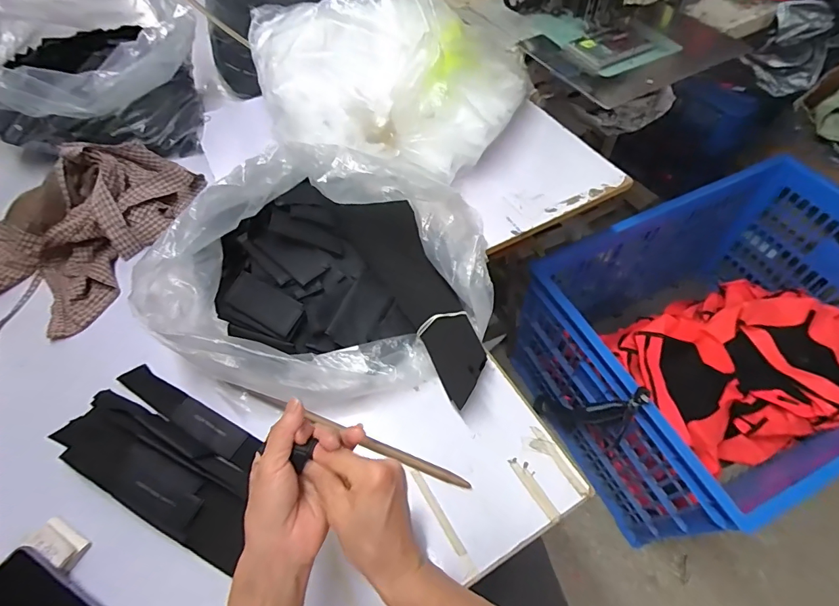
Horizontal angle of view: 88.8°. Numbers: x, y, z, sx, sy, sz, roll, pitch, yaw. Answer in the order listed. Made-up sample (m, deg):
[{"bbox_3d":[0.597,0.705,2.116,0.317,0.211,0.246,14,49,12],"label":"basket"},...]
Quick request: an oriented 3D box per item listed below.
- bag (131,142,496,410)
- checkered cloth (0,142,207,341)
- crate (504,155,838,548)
[{"bbox_3d":[-0.111,-0.046,0.541,0.395,0.190,0.282,5,56,7],"label":"bag"},{"bbox_3d":[-0.548,-0.120,0.685,0.201,0.101,0.364,12,58,12],"label":"checkered cloth"},{"bbox_3d":[0.763,0.120,1.125,0.830,0.491,0.630,-22,57,-10],"label":"crate"}]

